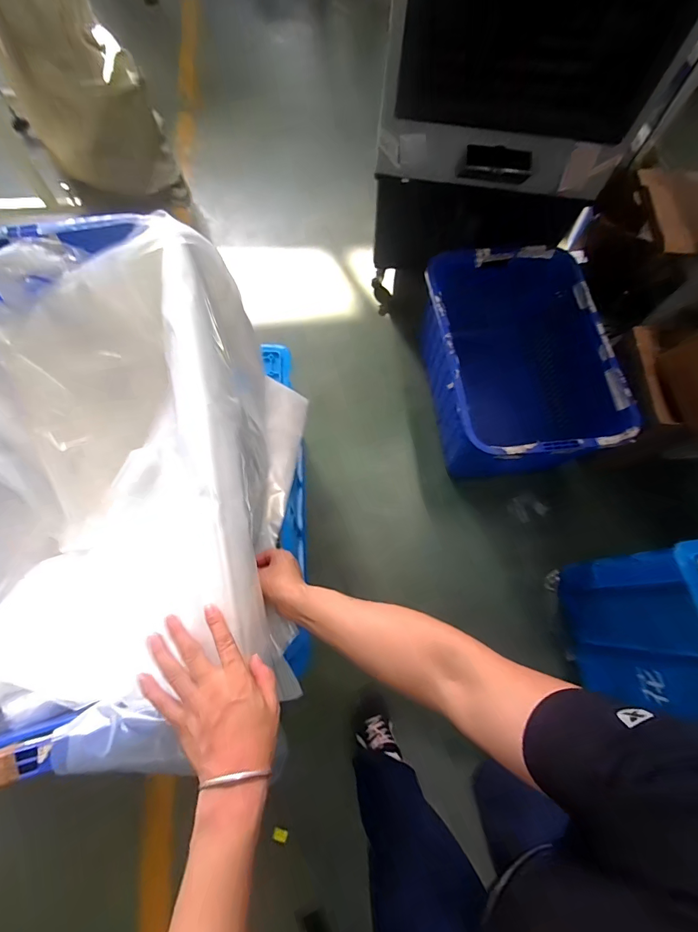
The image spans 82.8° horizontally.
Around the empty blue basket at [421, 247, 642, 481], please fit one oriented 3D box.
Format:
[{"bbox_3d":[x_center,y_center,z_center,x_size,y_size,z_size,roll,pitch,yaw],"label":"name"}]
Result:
[{"bbox_3d":[0.536,-0.307,1.441,0.526,0.502,0.744,-6,71,-5],"label":"empty blue basket"}]

